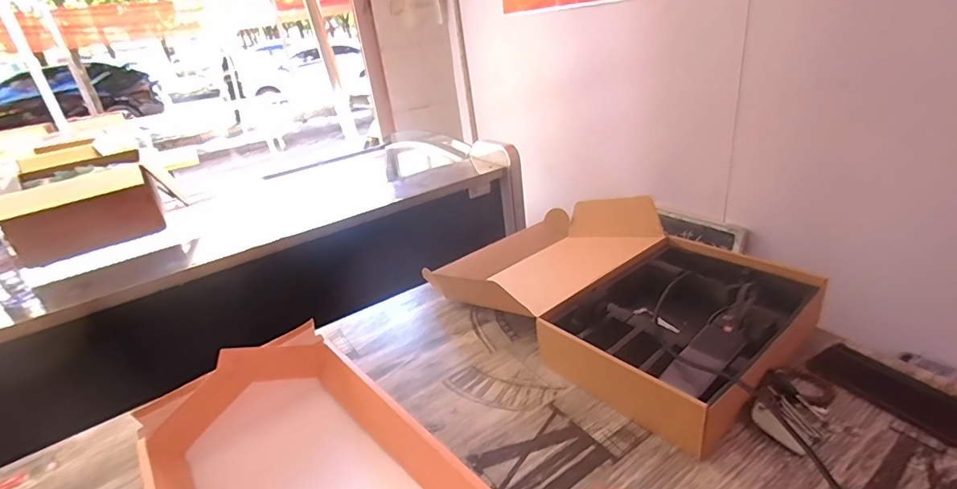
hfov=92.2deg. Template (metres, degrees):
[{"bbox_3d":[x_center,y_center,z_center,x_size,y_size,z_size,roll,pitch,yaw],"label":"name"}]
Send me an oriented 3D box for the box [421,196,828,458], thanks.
[{"bbox_3d":[0.223,0.063,0.788,0.392,0.118,0.532,-28,32,-35],"label":"box"}]

